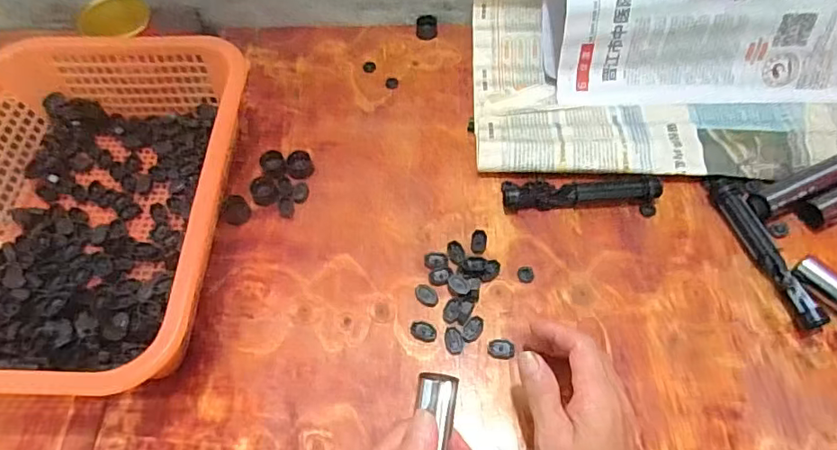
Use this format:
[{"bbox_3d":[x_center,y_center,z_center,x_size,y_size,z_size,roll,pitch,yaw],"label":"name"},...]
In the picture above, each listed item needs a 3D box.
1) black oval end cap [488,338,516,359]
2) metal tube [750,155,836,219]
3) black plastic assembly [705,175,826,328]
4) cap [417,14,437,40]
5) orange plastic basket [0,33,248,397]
[{"bbox_3d":[0.068,0.102,0.446,0.021,0.007,0.015,10,61,8],"label":"black oval end cap"},{"bbox_3d":[0.367,-0.043,0.500,0.132,0.022,0.028,-22,61,-10],"label":"metal tube"},{"bbox_3d":[0.304,0.016,0.472,0.022,0.017,0.153,-17,61,-7],"label":"black plastic assembly"},{"bbox_3d":[0.010,-0.234,0.635,0.024,0.019,0.025,-1,60,2],"label":"cap"},{"bbox_3d":[-0.290,-0.027,0.488,0.248,0.090,0.327,0,61,0],"label":"orange plastic basket"}]

